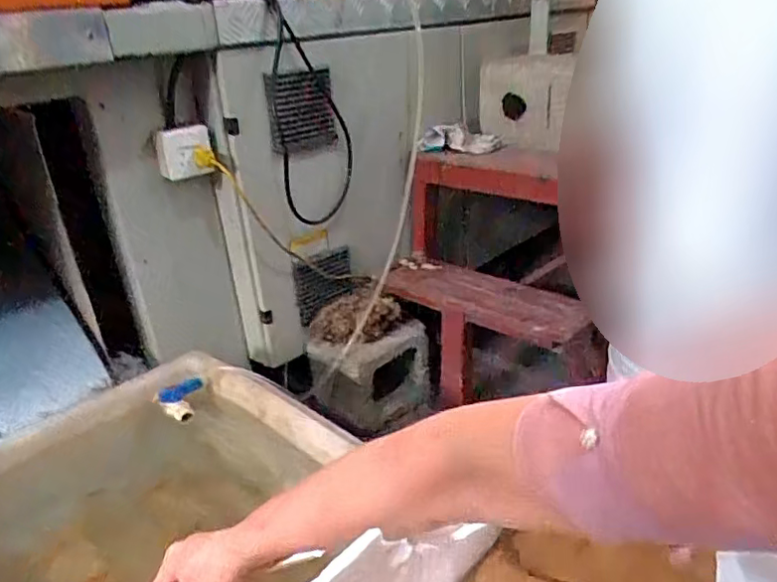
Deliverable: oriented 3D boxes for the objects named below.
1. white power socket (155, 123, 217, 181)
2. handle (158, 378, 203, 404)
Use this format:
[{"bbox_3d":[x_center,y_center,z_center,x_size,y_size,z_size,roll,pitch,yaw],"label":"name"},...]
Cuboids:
[{"bbox_3d":[-0.378,-0.256,1.091,0.098,0.093,0.035,-10,27,-13],"label":"white power socket"},{"bbox_3d":[-0.377,0.181,1.066,0.078,0.022,0.025,-22,29,-7],"label":"handle"}]

